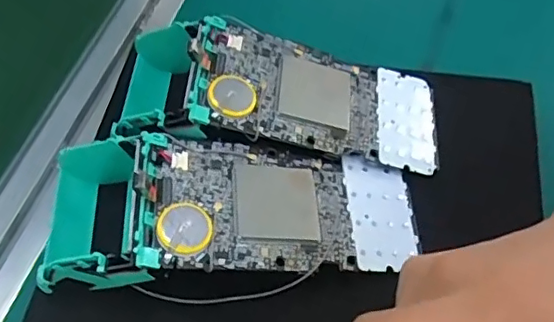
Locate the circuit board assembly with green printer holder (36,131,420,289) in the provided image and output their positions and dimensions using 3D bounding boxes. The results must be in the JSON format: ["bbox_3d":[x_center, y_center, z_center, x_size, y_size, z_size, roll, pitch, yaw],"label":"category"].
[{"bbox_3d":[-0.022,0.027,0.277,0.178,0.046,0.080,2,57,2],"label":"circuit board assembly with green printer holder"}]

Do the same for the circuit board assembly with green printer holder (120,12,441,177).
[{"bbox_3d":[0.003,-0.031,0.316,0.174,0.061,0.076,10,57,-5],"label":"circuit board assembly with green printer holder"}]

